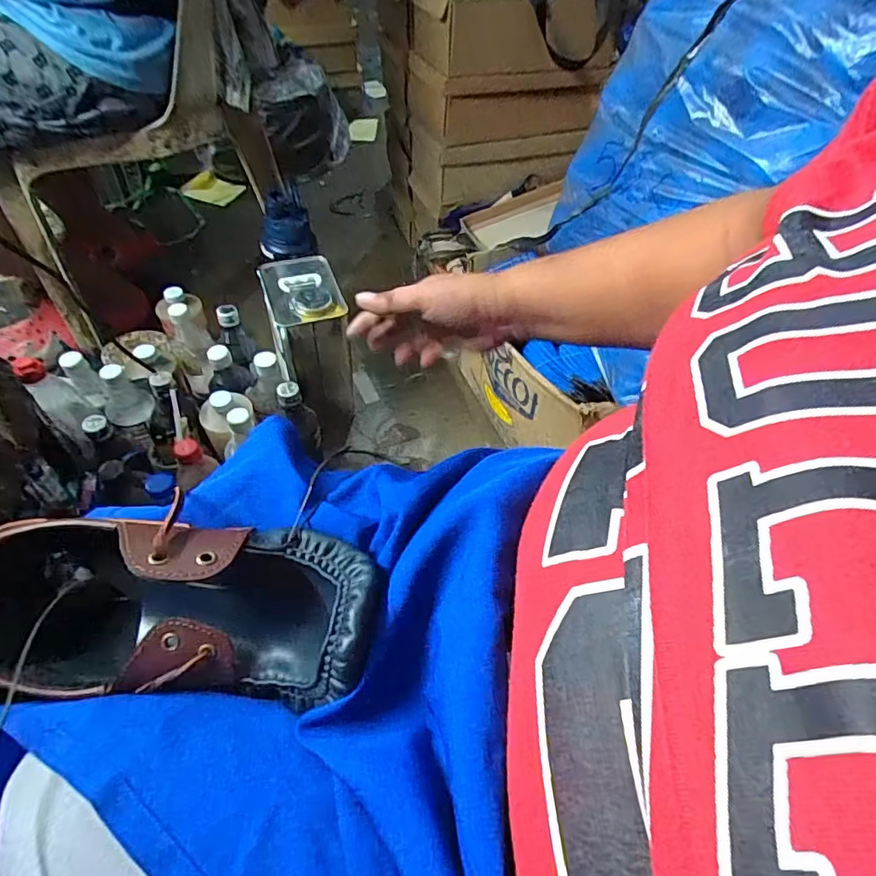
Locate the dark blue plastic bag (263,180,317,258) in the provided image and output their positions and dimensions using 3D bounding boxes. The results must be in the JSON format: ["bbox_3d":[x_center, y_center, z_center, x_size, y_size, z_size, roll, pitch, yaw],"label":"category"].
[{"bbox_3d":[-0.239,-0.334,0.843,0.082,0.082,0.063,-15,54,-15],"label":"dark blue plastic bag"}]

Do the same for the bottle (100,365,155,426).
[{"bbox_3d":[-0.453,-0.070,0.769,0.063,0.084,0.068,-29,59,-24],"label":"bottle"}]

